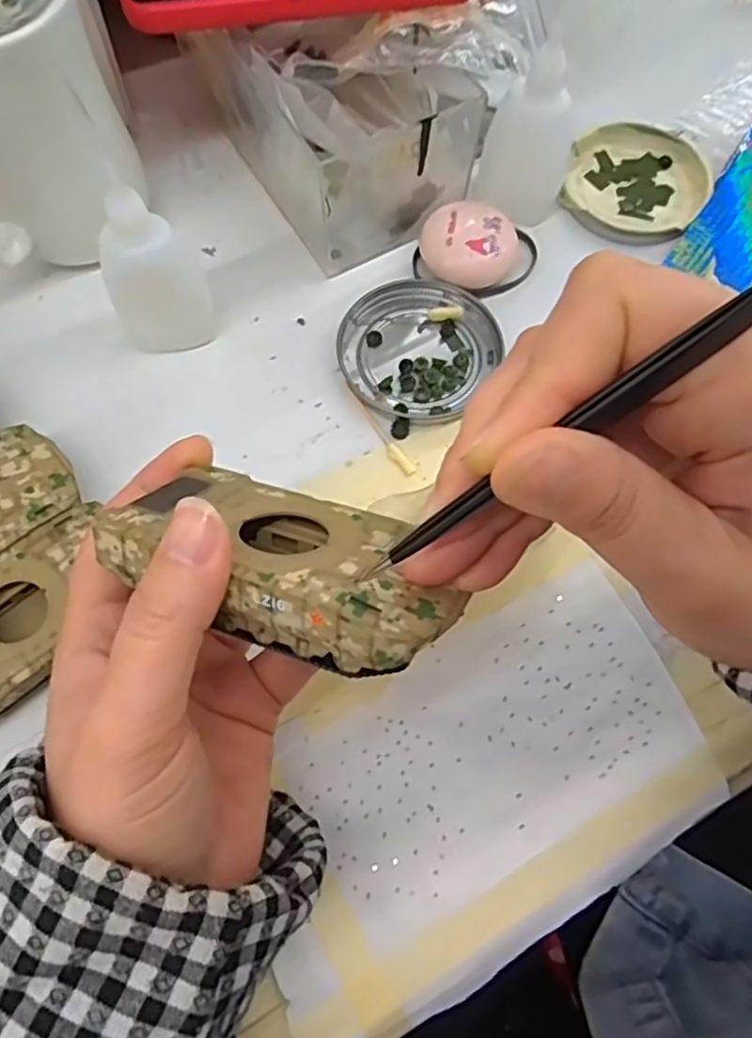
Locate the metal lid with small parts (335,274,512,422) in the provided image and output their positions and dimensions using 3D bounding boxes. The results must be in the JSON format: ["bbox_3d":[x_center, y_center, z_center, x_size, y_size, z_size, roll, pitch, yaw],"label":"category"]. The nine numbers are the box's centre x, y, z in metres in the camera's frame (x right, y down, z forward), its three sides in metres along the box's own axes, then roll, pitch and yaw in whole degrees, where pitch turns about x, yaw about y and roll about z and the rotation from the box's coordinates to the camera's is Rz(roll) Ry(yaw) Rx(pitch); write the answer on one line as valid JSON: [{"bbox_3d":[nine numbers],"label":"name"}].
[{"bbox_3d":[0.020,-0.086,0.331,0.074,0.009,0.076,33,72,11],"label":"metal lid with small parts"}]

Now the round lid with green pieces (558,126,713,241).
[{"bbox_3d":[0.144,-0.186,0.371,0.074,0.009,0.078,0,69,-1],"label":"round lid with green pieces"}]

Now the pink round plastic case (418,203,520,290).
[{"bbox_3d":[0.047,-0.138,0.343,0.046,0.022,0.041,36,72,12],"label":"pink round plastic case"}]

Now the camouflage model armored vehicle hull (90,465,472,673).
[{"bbox_3d":[-0.023,0.012,0.181,0.092,0.015,0.057,17,34,18],"label":"camouflage model armored vehicle hull"}]

